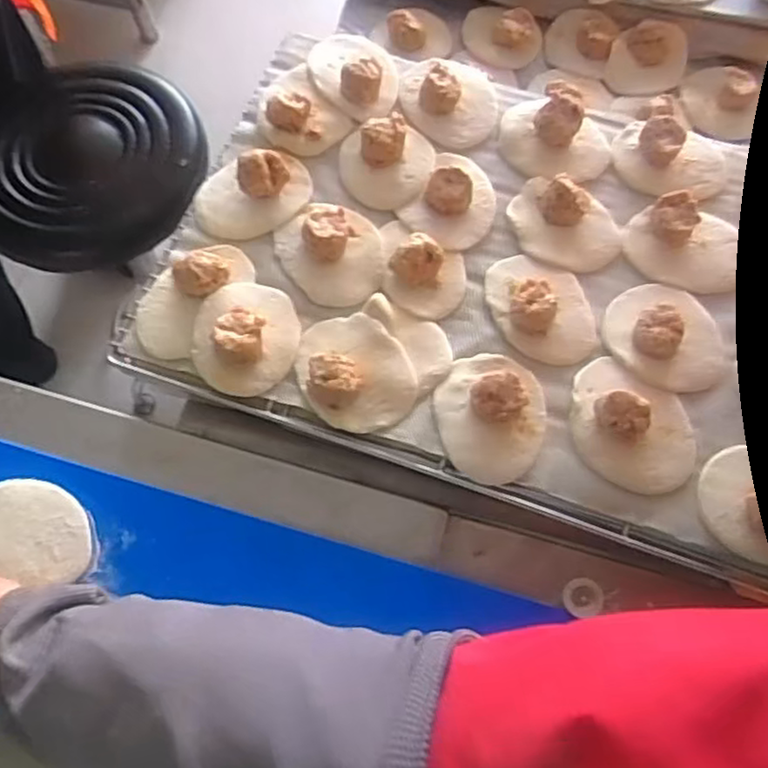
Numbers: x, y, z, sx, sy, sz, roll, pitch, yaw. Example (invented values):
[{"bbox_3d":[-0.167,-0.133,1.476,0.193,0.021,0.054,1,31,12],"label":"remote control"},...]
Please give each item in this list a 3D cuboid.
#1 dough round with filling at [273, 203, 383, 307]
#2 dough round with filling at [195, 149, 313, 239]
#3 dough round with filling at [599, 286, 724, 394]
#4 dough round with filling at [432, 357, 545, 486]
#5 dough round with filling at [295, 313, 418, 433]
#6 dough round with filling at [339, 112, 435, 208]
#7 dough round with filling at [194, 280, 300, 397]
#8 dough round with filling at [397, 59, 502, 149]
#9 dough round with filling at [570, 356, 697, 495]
[{"bbox_3d":[-0.048,-0.119,0.595,0.092,0.032,0.095,0,70,-1],"label":"dough round with filling"},{"bbox_3d":[-0.119,-0.178,0.616,0.110,0.036,0.078,-23,72,-9],"label":"dough round with filling"},{"bbox_3d":[0.236,-0.043,0.565,0.089,0.031,0.099,-38,75,-14],"label":"dough round with filling"},{"bbox_3d":[0.086,0.022,0.543,0.086,0.034,0.102,-2,70,-2],"label":"dough round with filling"},{"bbox_3d":[-0.024,-0.014,0.553,0.087,0.025,0.100,-24,72,-10],"label":"dough round with filling"},{"bbox_3d":[0.002,-0.205,0.628,0.085,0.036,0.083,0,70,-1],"label":"dough round with filling"},{"bbox_3d":[-0.114,-0.043,0.563,0.084,0.033,0.098,7,70,1],"label":"dough round with filling"},{"bbox_3d":[0.061,-0.276,0.654,0.096,0.037,0.088,0,70,-1],"label":"dough round with filling"},{"bbox_3d":[0.196,0.032,0.537,0.105,0.036,0.087,31,72,10],"label":"dough round with filling"}]

